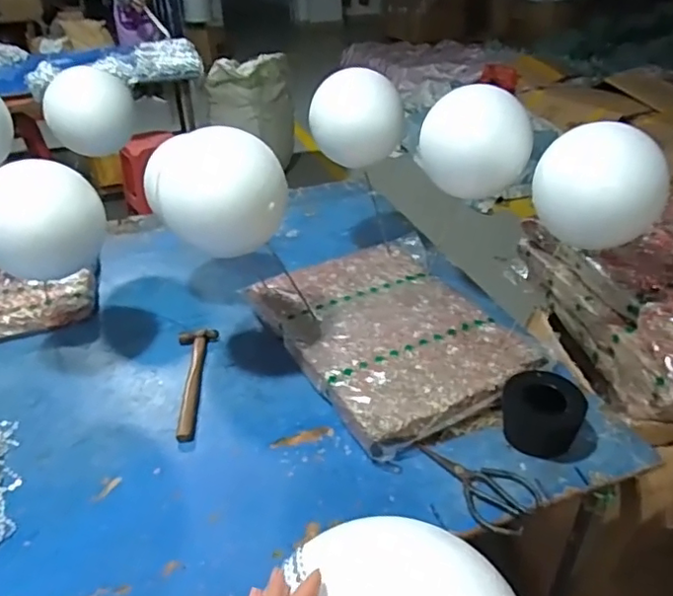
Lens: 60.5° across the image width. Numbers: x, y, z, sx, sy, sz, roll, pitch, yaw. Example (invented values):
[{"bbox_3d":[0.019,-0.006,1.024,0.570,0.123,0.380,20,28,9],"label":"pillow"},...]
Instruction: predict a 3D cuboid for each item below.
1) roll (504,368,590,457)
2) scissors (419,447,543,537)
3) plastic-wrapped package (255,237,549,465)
[{"bbox_3d":[0.308,0.173,0.868,0.114,0.085,0.098,6,33,14],"label":"roll"},{"bbox_3d":[0.186,0.259,0.797,0.170,0.020,0.093,20,39,31],"label":"scissors"},{"bbox_3d":[0.104,0.053,1.089,0.398,0.059,0.534,-16,35,-20],"label":"plastic-wrapped package"}]

